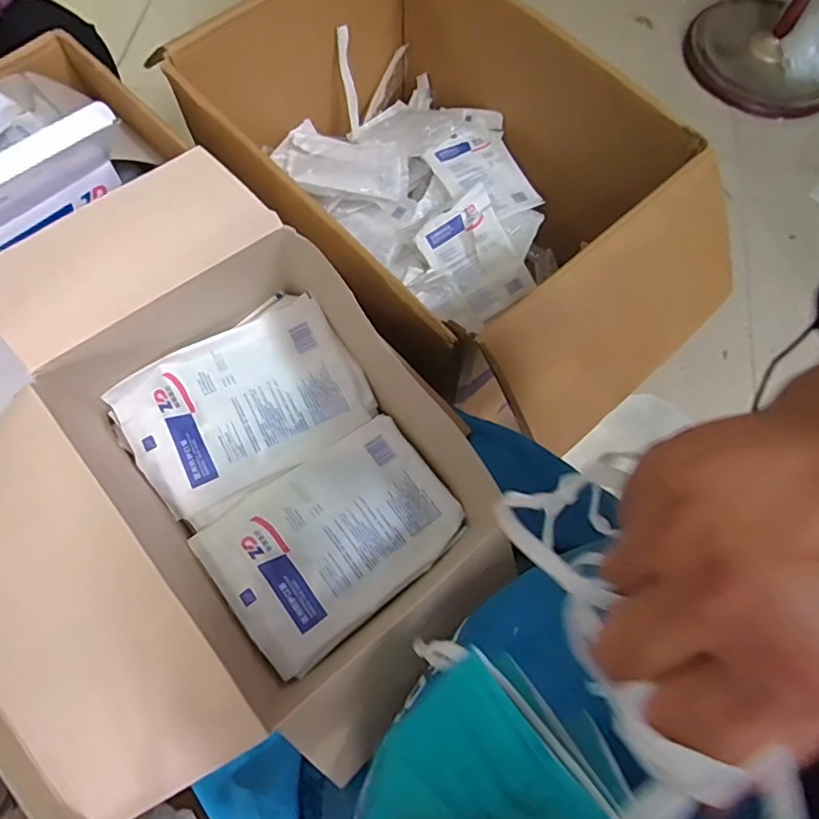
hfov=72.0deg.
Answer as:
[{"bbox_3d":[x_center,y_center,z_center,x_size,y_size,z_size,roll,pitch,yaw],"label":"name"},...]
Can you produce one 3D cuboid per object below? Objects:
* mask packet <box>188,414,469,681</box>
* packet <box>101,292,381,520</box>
[{"bbox_3d":[-0.057,0.100,0.451,0.186,0.022,0.129,-36,74,-13],"label":"mask packet"},{"bbox_3d":[-0.136,-0.005,0.470,0.188,0.016,0.127,-32,89,-12],"label":"packet"}]

